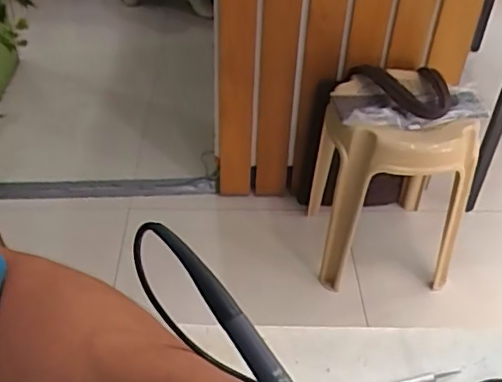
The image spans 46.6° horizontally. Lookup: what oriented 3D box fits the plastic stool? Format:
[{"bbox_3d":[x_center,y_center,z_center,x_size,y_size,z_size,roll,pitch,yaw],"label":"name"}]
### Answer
[{"bbox_3d":[0.328,-0.024,1.439,0.311,0.484,0.338,0,41,-2],"label":"plastic stool"}]

